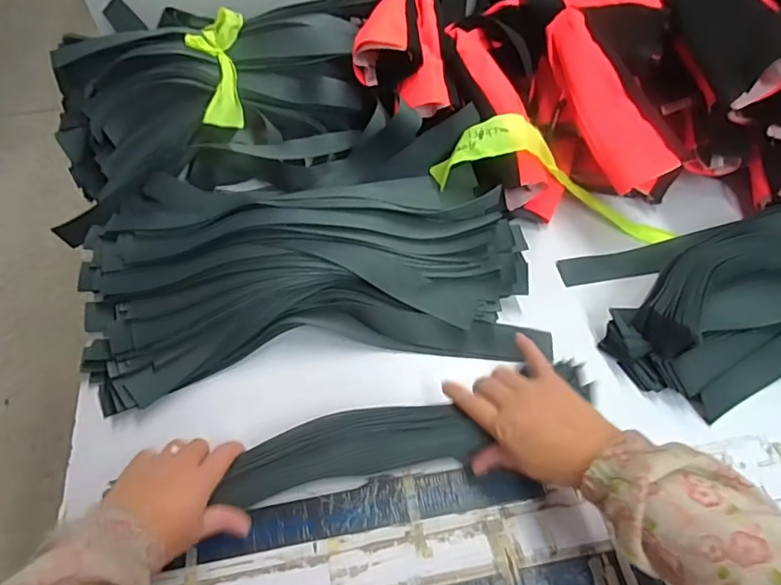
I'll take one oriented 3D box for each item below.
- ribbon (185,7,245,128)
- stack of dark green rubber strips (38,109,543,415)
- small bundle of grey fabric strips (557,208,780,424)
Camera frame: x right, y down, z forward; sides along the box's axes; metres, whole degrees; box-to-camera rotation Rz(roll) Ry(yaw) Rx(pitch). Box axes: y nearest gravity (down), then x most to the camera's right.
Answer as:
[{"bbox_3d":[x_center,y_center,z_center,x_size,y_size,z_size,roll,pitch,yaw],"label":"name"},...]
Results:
[{"bbox_3d":[-0.219,-0.290,0.674,0.076,0.044,0.200,-12,56,-8],"label":"ribbon"},{"bbox_3d":[-0.107,-0.051,0.626,0.519,0.086,0.373,-7,56,-5],"label":"stack of dark green rubber strips"},{"bbox_3d":[0.476,-0.018,0.603,0.482,0.082,0.215,-11,56,-7],"label":"small bundle of grey fabric strips"}]

